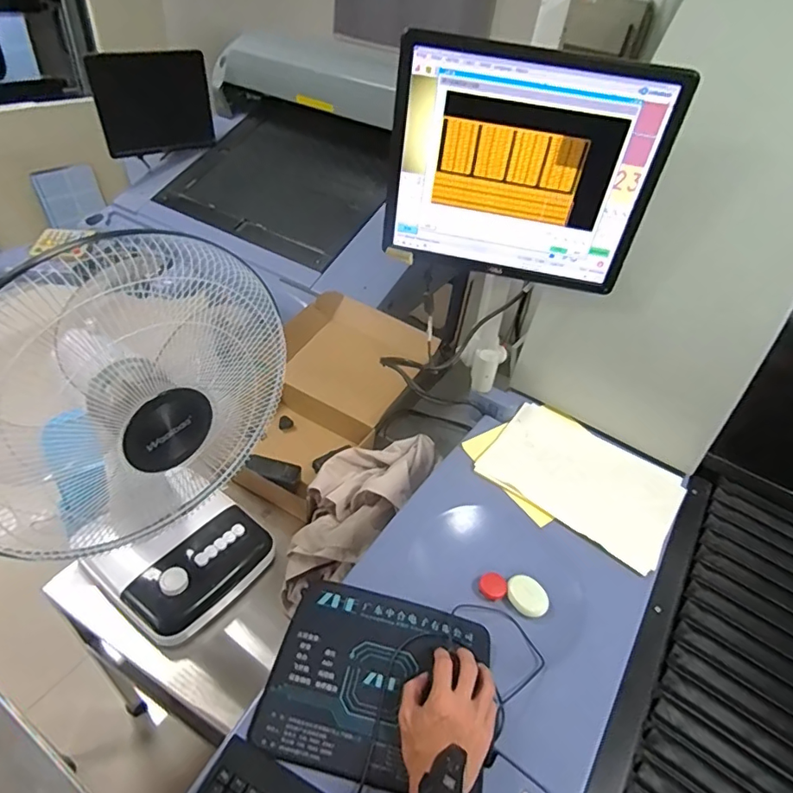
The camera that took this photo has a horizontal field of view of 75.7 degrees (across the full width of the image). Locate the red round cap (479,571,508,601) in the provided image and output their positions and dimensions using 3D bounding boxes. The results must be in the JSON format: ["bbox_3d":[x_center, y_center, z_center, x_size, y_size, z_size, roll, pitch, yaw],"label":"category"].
[{"bbox_3d":[0.143,0.278,0.748,0.041,0.008,0.038,5,41,-4],"label":"red round cap"}]

